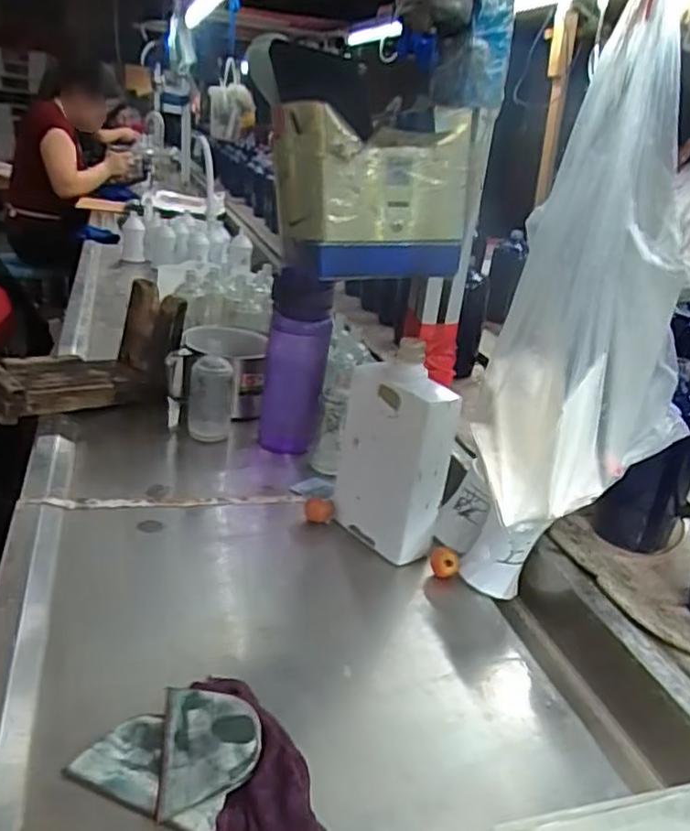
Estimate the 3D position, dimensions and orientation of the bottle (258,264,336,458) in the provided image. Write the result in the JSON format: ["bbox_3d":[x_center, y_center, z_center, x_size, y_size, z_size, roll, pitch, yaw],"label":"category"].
[{"bbox_3d":[-0.060,-0.062,0.813,0.083,0.218,0.065,1,24,-2],"label":"bottle"}]

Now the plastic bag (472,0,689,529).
[{"bbox_3d":[0.175,-0.087,0.459,0.168,0.302,0.082,-15,33,-40],"label":"plastic bag"}]

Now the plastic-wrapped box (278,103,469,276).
[{"bbox_3d":[0.019,-0.196,0.599,0.158,0.129,0.100,-2,26,-19],"label":"plastic-wrapped box"}]

